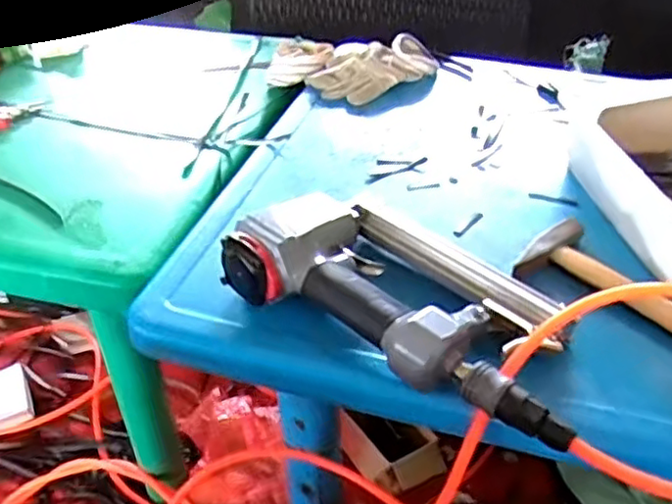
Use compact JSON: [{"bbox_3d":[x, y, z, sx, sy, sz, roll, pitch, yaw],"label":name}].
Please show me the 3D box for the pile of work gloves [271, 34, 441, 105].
[{"bbox_3d":[0.024,-0.239,0.875,0.218,0.038,0.137,-4,38,-3],"label":"pile of work gloves"}]

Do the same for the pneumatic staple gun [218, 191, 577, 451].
[{"bbox_3d":[0.063,0.029,0.512,0.277,0.071,0.153,22,44,28],"label":"pneumatic staple gun"}]

